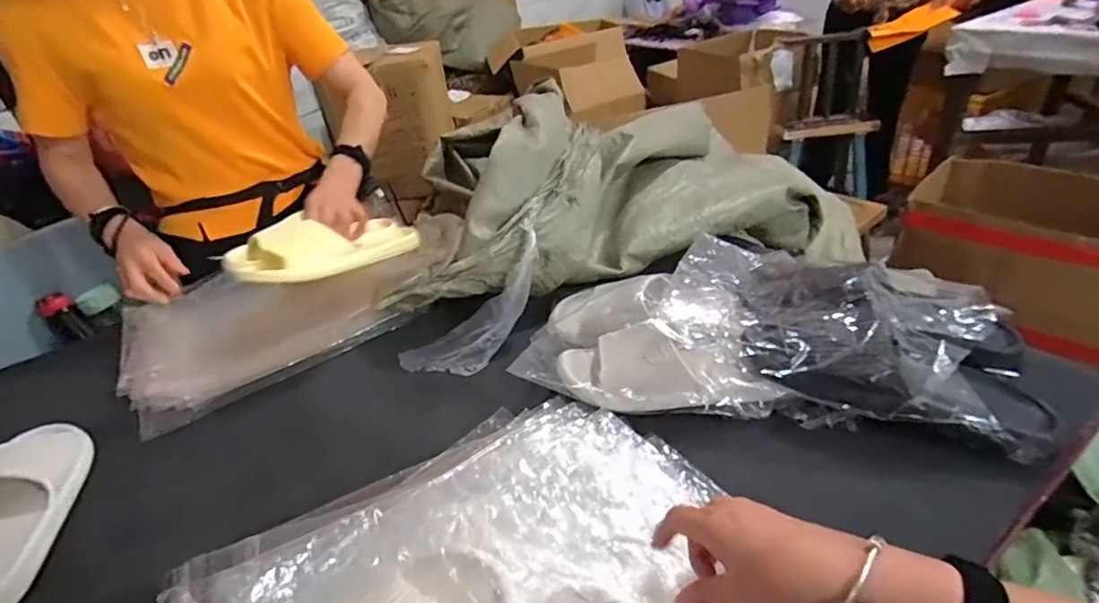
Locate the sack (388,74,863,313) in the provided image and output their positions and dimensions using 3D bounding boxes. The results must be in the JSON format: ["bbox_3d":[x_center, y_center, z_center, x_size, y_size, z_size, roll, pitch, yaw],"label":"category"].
[{"bbox_3d":[0.090,-0.167,0.882,0.720,0.237,0.300,-16,35,-13],"label":"sack"}]

